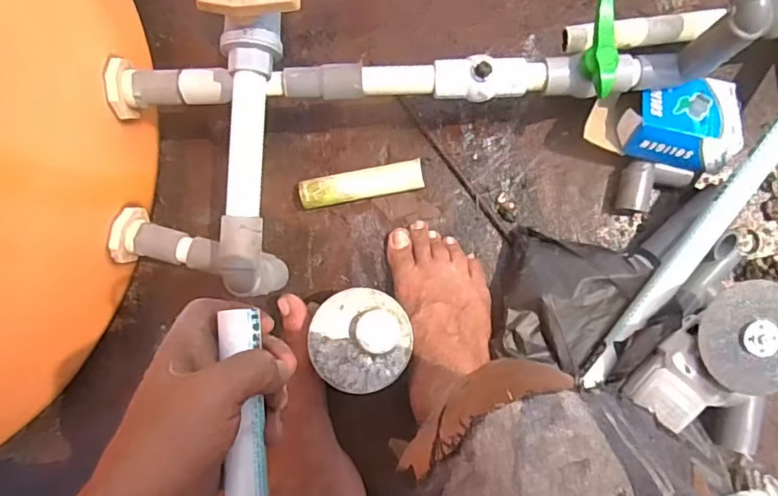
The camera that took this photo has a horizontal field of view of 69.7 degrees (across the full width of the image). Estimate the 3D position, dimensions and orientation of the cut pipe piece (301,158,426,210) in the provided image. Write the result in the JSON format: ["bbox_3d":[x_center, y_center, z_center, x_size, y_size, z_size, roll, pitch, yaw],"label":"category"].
[{"bbox_3d":[-0.030,-0.070,0.624,0.134,0.031,0.033,-11,87,3],"label":"cut pipe piece"}]

